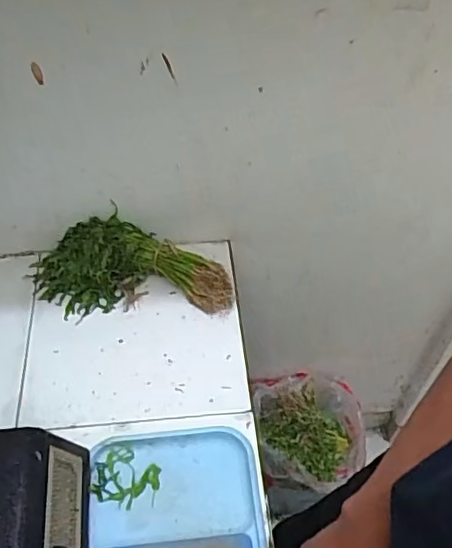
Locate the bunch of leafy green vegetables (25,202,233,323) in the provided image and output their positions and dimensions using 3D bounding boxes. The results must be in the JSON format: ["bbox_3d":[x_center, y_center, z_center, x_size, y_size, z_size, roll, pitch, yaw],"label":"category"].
[{"bbox_3d":[-0.142,-0.012,0.818,0.284,0.076,0.128,-2,51,-3],"label":"bunch of leafy green vegetables"}]

